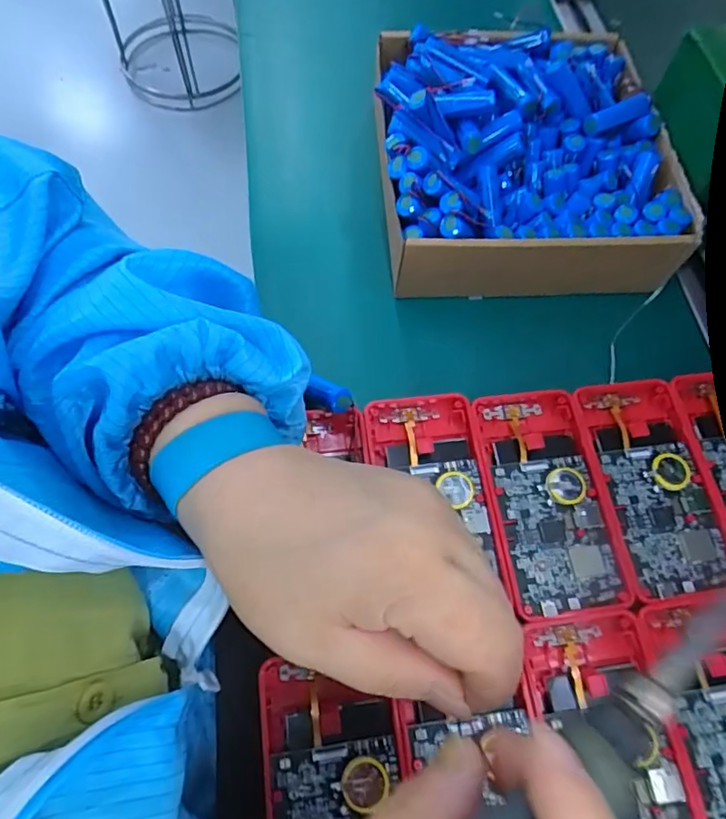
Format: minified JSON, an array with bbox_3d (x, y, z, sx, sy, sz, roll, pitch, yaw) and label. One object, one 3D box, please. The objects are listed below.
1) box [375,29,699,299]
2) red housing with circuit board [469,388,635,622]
[{"bbox_3d":[0.107,-0.181,0.385,0.189,0.068,0.200,0,65,-3],"label":"box"},{"bbox_3d":[0.101,0.048,0.302,0.063,0.008,0.122,-6,66,-6],"label":"red housing with circuit board"}]

